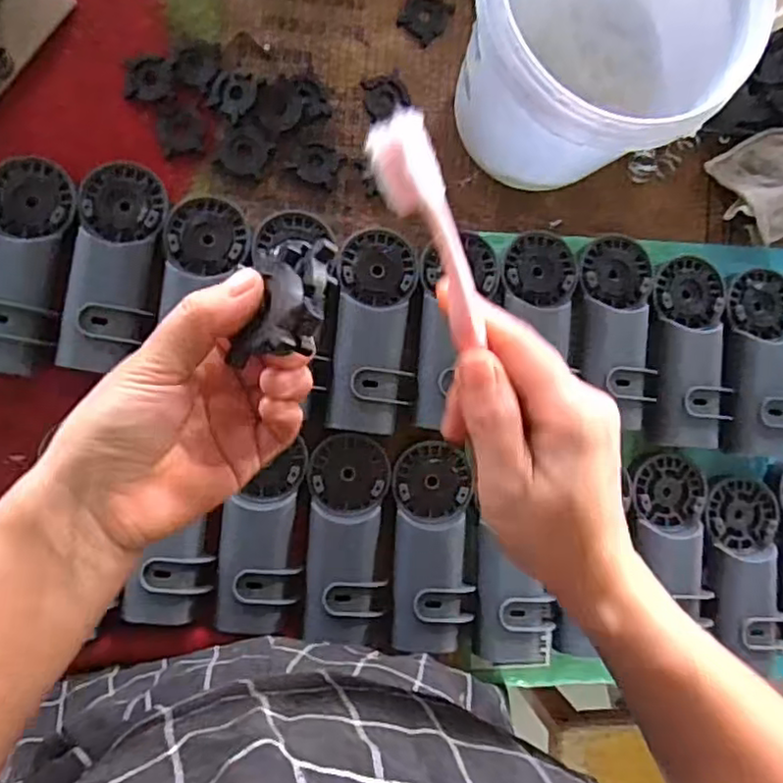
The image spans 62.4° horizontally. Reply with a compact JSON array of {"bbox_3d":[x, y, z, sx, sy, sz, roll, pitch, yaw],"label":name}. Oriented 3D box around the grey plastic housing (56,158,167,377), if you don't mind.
[{"bbox_3d":[-0.209,-0.101,0.500,0.066,0.047,0.148,5,89,-8],"label":"grey plastic housing"}]

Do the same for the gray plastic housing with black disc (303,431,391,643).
[{"bbox_3d":[-0.034,0.114,0.503,0.060,0.026,0.153,3,89,-8],"label":"gray plastic housing with black disc"}]

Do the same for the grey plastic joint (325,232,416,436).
[{"bbox_3d":[-0.014,-0.049,0.511,0.060,0.027,0.159,5,89,-8],"label":"grey plastic joint"}]

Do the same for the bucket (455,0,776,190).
[{"bbox_3d":[0.136,-0.244,0.461,0.170,0.155,0.174,0,90,-8],"label":"bucket"}]

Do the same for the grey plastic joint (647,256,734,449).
[{"bbox_3d":[0.254,-0.034,0.541,0.062,0.029,0.159,2,90,-8],"label":"grey plastic joint"}]

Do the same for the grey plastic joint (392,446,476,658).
[{"bbox_3d":[0.033,0.121,0.510,0.059,0.026,0.156,1,90,-8],"label":"grey plastic joint"}]

